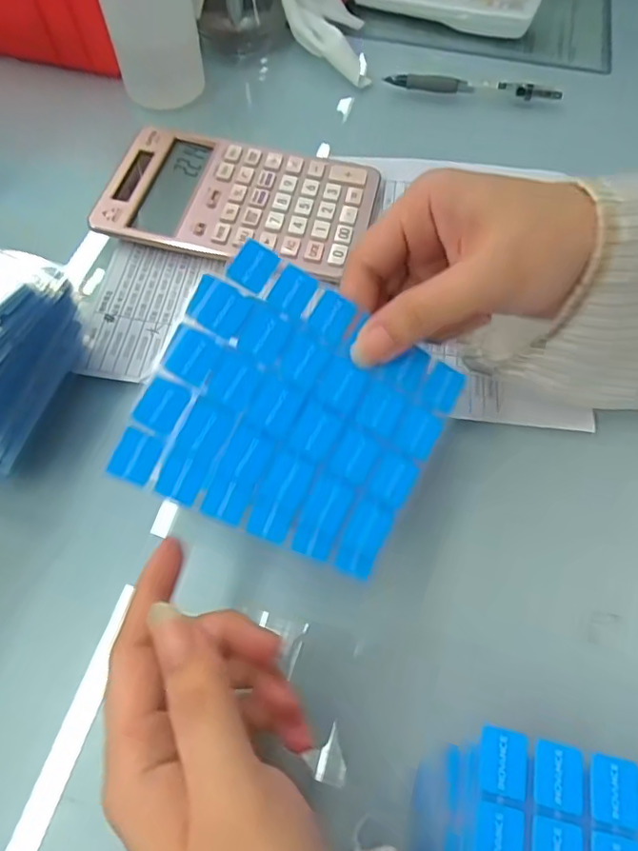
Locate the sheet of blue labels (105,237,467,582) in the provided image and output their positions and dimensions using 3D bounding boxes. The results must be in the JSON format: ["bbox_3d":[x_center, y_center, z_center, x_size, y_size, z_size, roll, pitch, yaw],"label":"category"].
[{"bbox_3d":[-0.008,-0.006,0.222,0.114,0.004,0.105,24,79,-7],"label":"sheet of blue labels"}]

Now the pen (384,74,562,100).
[{"bbox_3d":[0.126,-0.276,0.443,0.139,0.017,0.010,9,62,3],"label":"pen"}]

